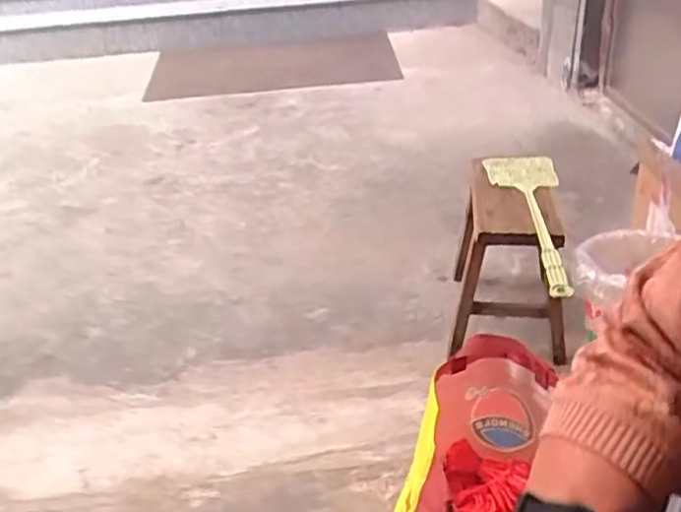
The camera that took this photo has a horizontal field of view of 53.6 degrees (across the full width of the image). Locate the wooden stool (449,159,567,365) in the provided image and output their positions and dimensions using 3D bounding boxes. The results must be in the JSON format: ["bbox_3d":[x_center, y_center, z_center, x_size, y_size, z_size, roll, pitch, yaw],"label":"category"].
[{"bbox_3d":[0.308,0.014,1.233,0.204,0.294,0.261,3,32,14],"label":"wooden stool"}]

